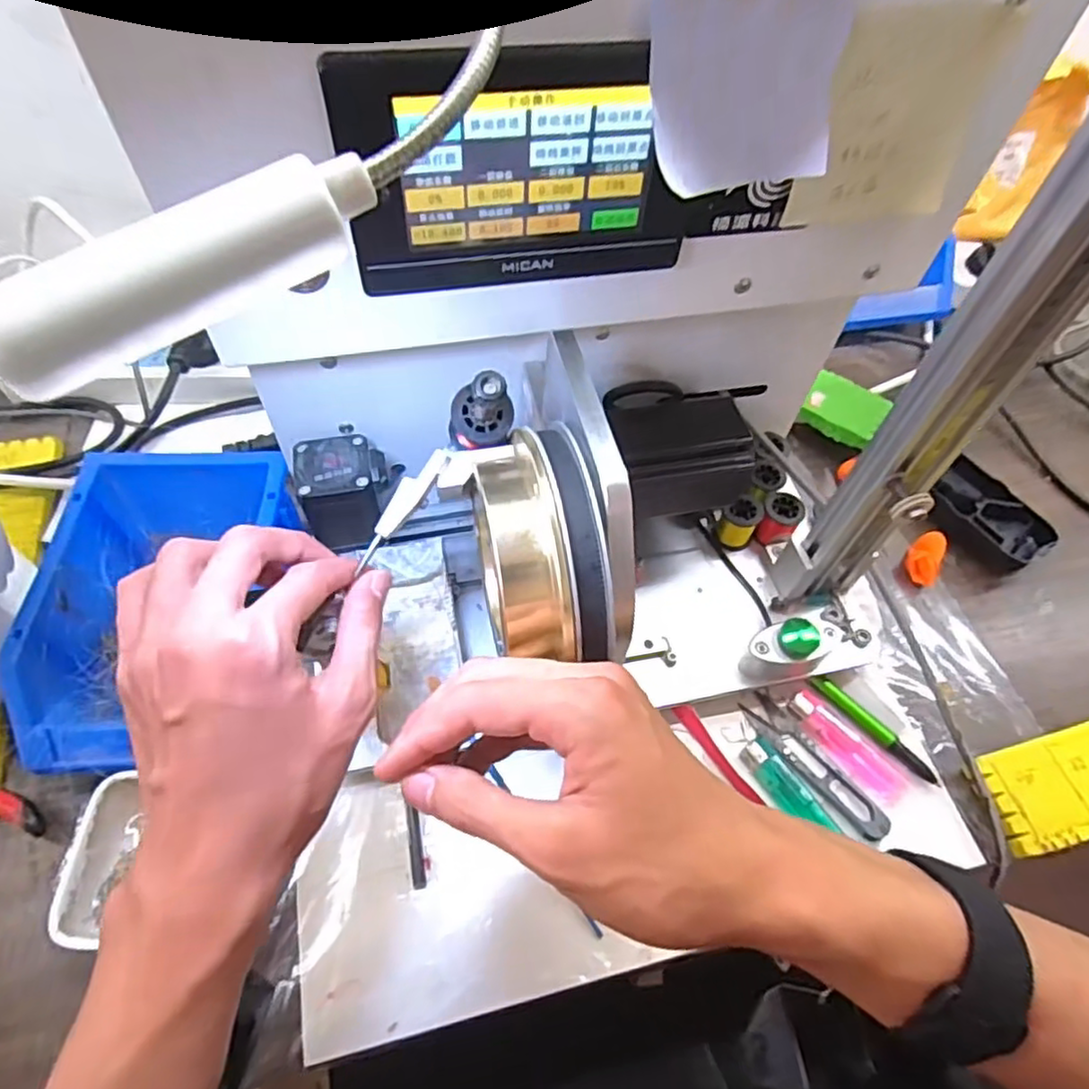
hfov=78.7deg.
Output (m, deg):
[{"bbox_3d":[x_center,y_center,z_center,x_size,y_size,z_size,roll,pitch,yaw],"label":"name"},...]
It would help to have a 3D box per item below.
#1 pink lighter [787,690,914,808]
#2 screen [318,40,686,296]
[{"bbox_3d":[0.187,0.123,0.408,0.027,0.006,0.080,-34,65,-22],"label":"pink lighter"},{"bbox_3d":[-0.007,-0.141,0.254,0.132,0.083,0.021,-8,58,-8],"label":"screen"}]

